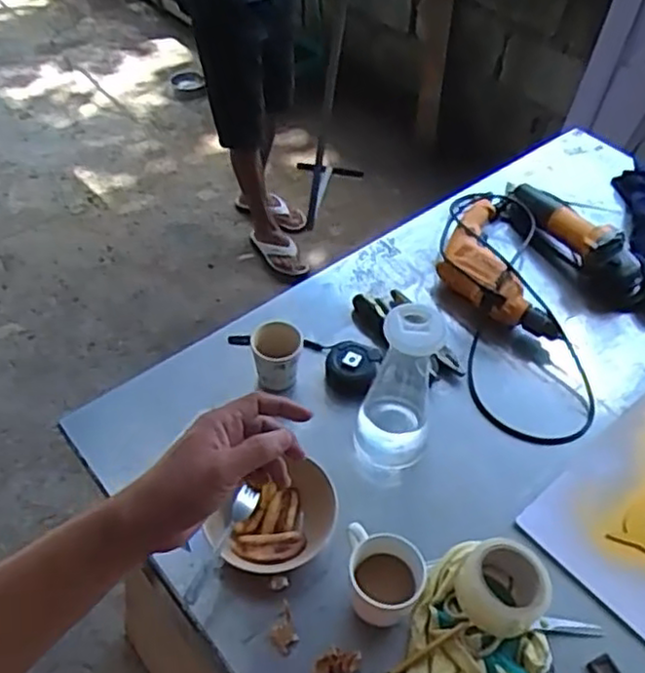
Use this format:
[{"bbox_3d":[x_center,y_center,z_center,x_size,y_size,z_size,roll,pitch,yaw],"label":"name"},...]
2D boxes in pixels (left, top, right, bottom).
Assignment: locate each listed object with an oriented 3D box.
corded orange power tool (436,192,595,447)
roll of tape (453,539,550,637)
[{"bbox_3d":[0.297,-0.066,1.129,0.189,0.069,0.513,-1,49,-3],"label":"corded orange power tool"},{"bbox_3d":[0.210,0.298,0.819,0.102,0.055,0.100,1,49,-1],"label":"roll of tape"}]

